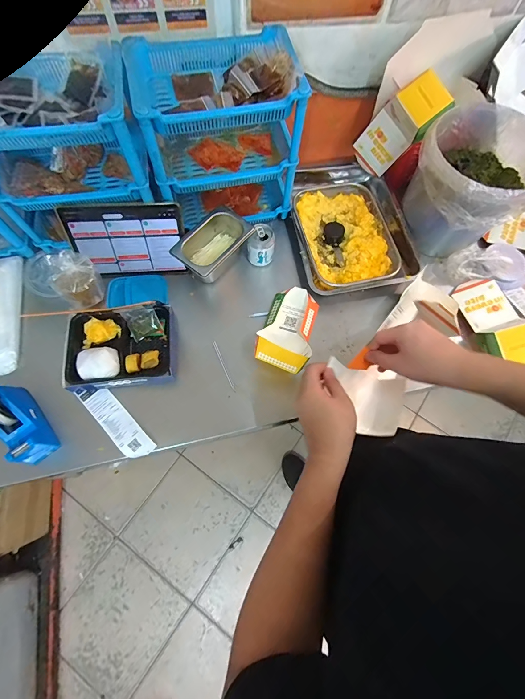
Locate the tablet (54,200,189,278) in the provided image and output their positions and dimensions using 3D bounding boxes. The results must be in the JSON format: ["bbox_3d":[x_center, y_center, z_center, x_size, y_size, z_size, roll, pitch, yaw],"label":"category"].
[{"bbox_3d":[-0.305,-0.243,0.718,0.247,0.166,0.017,-3,43,-6],"label":"tablet"}]

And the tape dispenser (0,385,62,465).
[{"bbox_3d":[-0.471,0.137,0.602,0.059,0.104,0.149,-35,75,-13],"label":"tape dispenser"}]

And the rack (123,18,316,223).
[{"bbox_3d":[-0.101,-0.483,0.724,0.292,0.329,0.273,-13,71,-6],"label":"rack"}]

